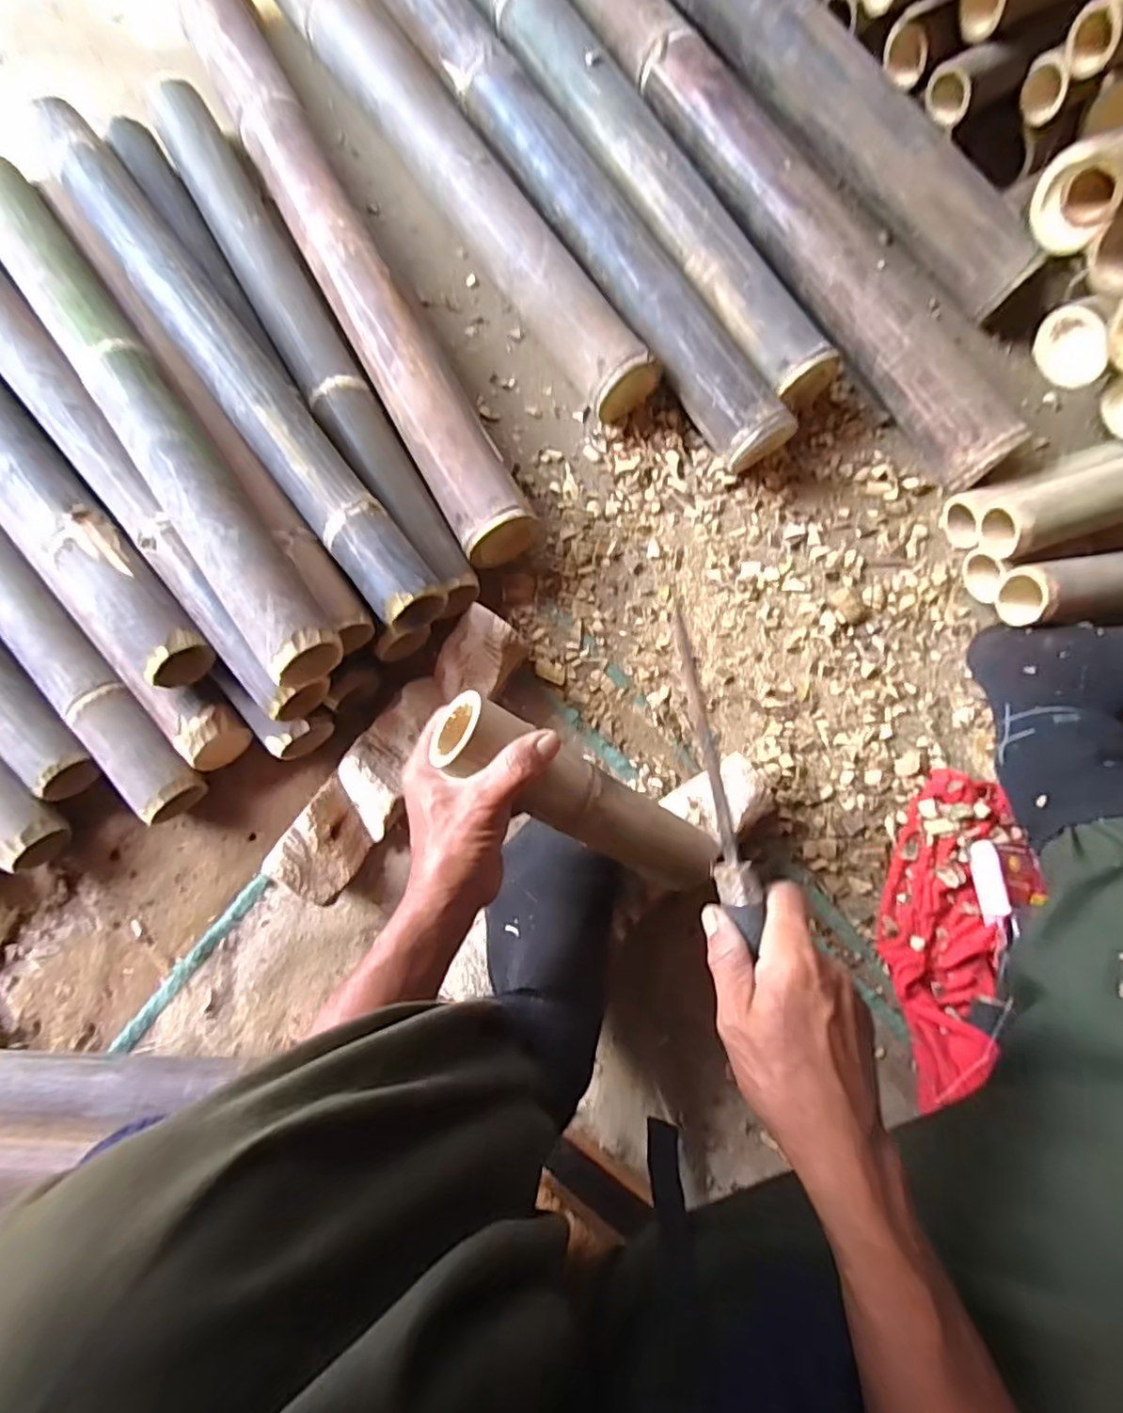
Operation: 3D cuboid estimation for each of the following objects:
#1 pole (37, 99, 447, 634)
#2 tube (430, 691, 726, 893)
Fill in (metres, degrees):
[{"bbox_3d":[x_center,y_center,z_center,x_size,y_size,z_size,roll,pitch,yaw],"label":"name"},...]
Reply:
[{"bbox_3d":[-0.310,-0.326,0.583,0.056,0.070,0.632,-37,82,-4],"label":"pole"},{"bbox_3d":[0.020,0.076,0.467,0.247,0.049,0.055,34,82,-25],"label":"tube"}]

